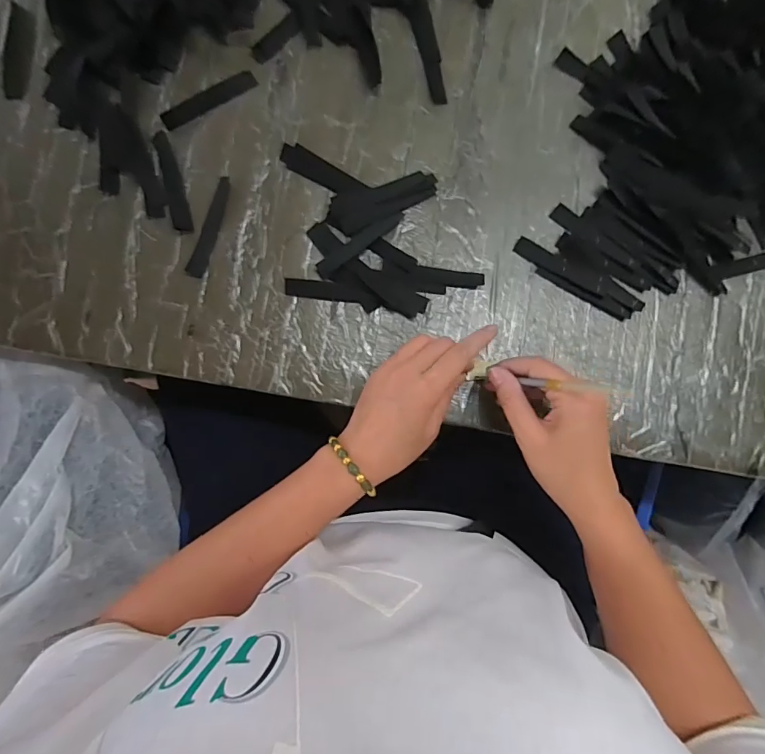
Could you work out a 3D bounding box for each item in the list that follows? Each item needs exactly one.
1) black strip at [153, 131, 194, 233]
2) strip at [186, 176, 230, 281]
[{"bbox_3d":[-0.188,-0.172,0.396,0.015,0.006,0.092,-16,87,-2],"label":"black strip"},{"bbox_3d":[-0.152,-0.133,0.394,0.015,0.004,0.091,18,87,0],"label":"strip"}]

